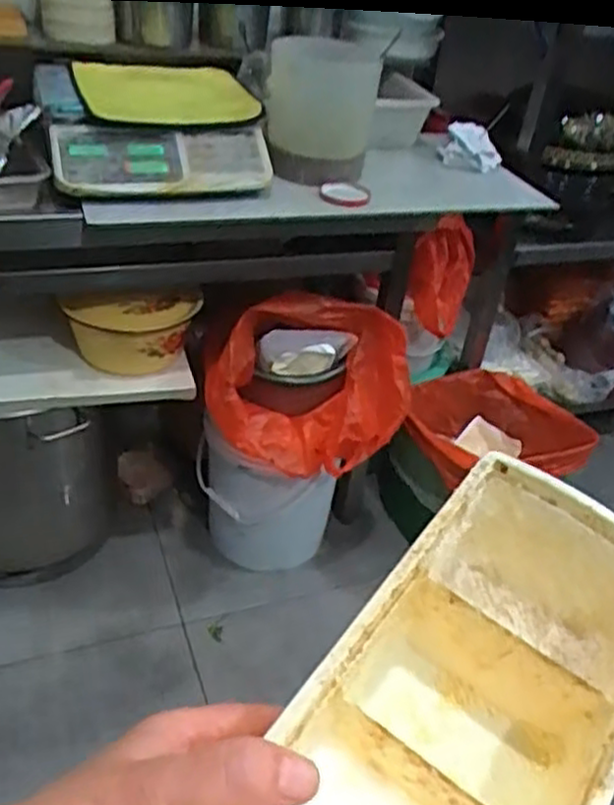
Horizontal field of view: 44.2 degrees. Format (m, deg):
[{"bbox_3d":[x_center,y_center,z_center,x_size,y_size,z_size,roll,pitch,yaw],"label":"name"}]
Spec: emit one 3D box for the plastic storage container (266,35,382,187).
[{"bbox_3d":[0.019,-0.424,1.108,0.157,0.196,0.127,6,35,-1],"label":"plastic storage container"}]

